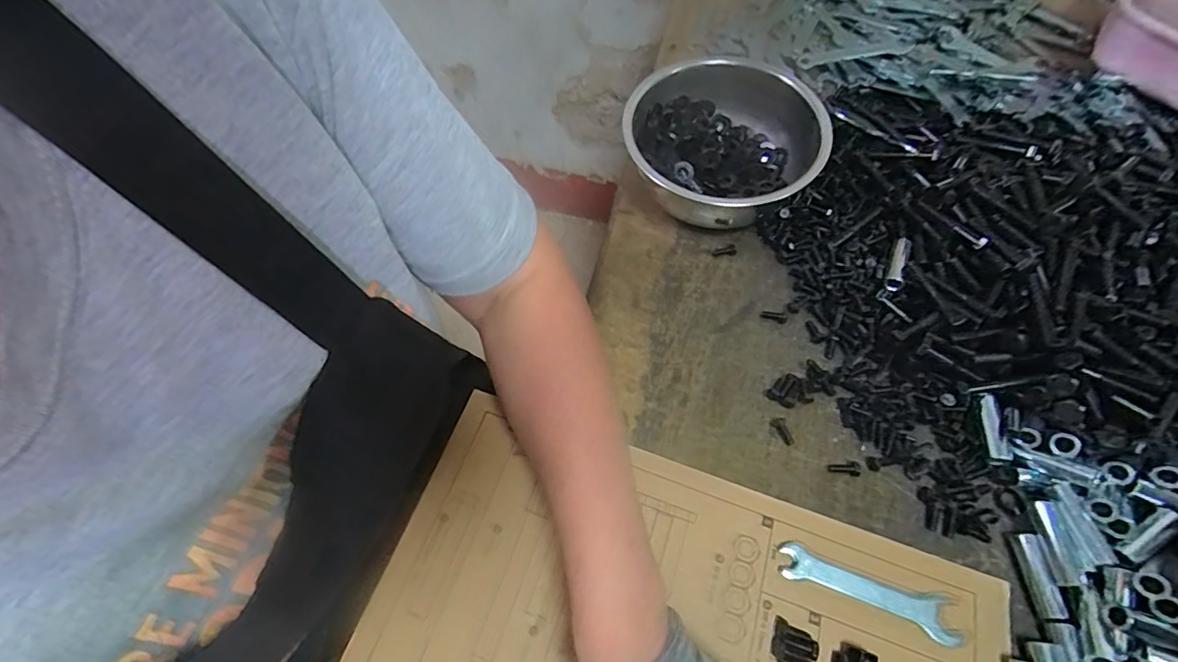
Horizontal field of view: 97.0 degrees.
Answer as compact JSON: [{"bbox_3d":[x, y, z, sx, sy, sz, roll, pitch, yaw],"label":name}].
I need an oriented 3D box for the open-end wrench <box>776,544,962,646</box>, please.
[{"bbox_3d":[0.171,0.161,0.321,0.104,0.004,0.026,18,61,7],"label":"open-end wrench"}]

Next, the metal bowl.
[{"bbox_3d":[0.111,-0.160,0.448,0.155,0.077,0.155,27,79,11],"label":"metal bowl"}]

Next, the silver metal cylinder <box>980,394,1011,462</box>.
[{"bbox_3d":[0.282,0.068,0.362,0.008,0.009,0.045,2,71,0],"label":"silver metal cylinder"}]

